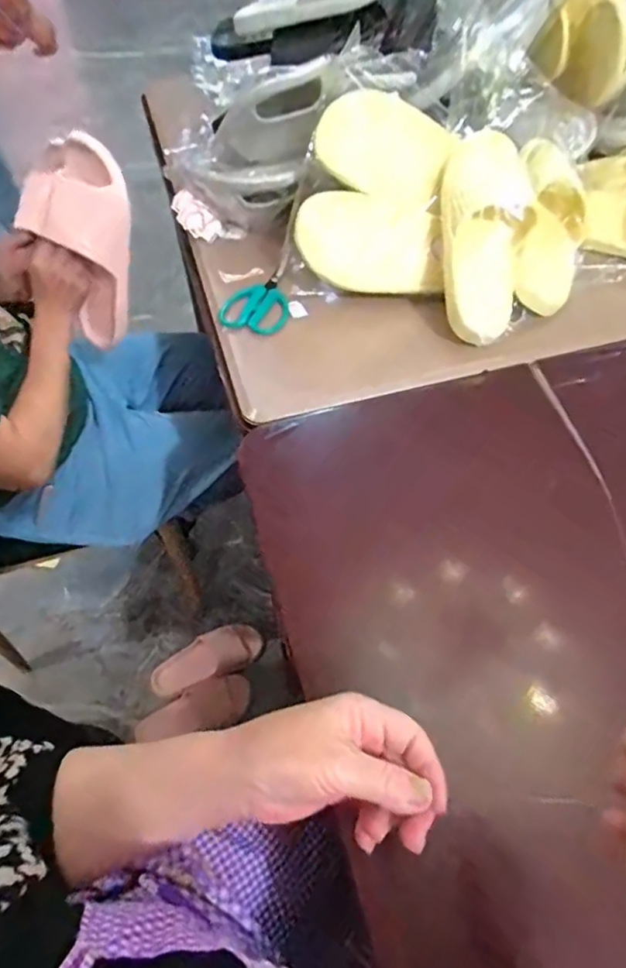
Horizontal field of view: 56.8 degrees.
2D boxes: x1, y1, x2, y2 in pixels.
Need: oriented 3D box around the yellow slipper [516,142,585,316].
[{"bbox_3d":[0.300,-0.322,0.719,0.093,0.125,0.192,8,56,7],"label":"yellow slipper"}]

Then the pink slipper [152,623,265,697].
[{"bbox_3d":[-0.229,0.379,1.251,0.242,0.050,0.102,-29,60,-18],"label":"pink slipper"}]

